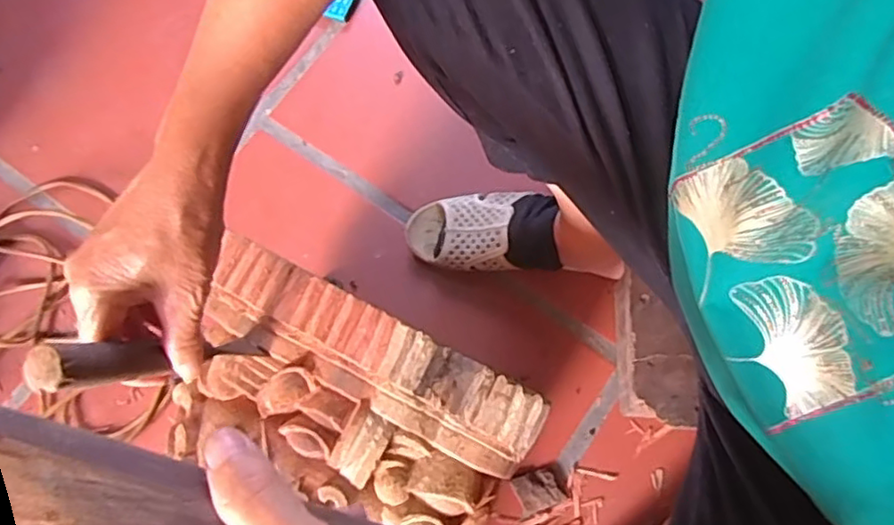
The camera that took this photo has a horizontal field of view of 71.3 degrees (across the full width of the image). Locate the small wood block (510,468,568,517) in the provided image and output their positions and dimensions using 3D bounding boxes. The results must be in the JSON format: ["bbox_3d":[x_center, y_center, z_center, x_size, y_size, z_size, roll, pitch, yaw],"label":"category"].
[{"bbox_3d":[0.089,0.222,0.606,0.044,0.009,0.036,-20,71,-2],"label":"small wood block"}]

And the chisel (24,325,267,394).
[{"bbox_3d":[-0.165,0.055,0.374,0.024,0.180,0.021,39,96,12],"label":"chisel"}]

